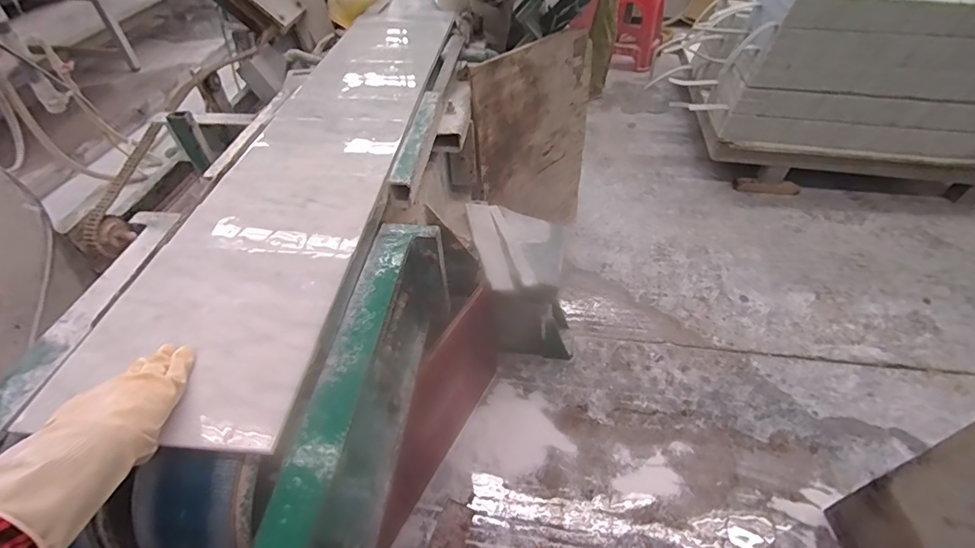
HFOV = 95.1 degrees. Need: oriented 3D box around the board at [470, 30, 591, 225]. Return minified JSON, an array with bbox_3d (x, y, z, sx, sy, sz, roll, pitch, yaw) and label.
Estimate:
[{"bbox_3d":[0.165,-0.391,1.479,0.021,0.692,0.531,32,52,32],"label":"board"}]

